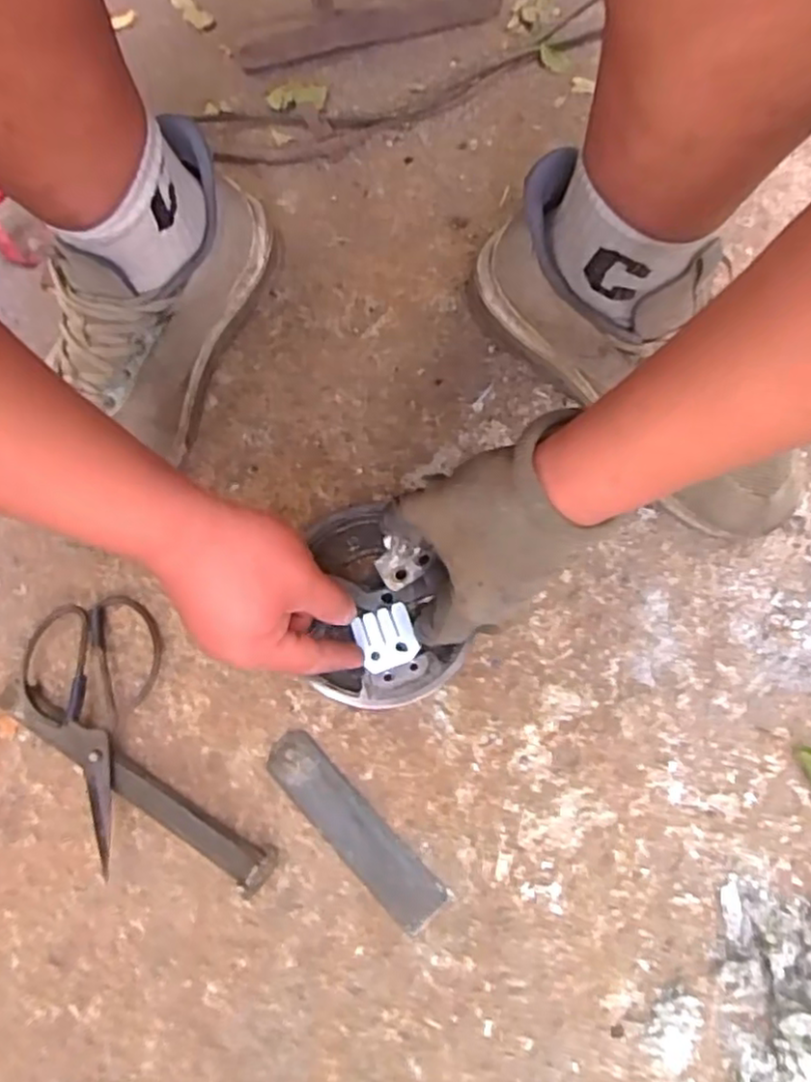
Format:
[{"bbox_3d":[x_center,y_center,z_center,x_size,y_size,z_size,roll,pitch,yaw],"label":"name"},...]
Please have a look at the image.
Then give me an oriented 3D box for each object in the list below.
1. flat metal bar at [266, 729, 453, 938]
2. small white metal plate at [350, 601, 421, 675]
[{"bbox_3d":[-0.036,0.193,0.473,0.036,0.005,0.151,-43,77,-9],"label":"flat metal bar"},{"bbox_3d":[-0.014,0.068,0.494,0.040,0.004,0.042,-19,75,-3],"label":"small white metal plate"}]

